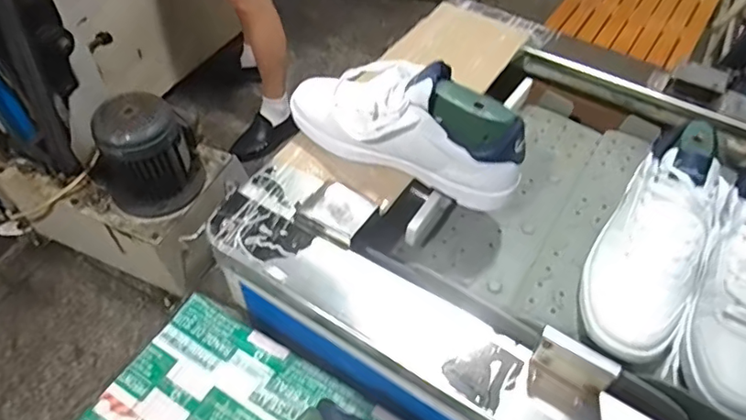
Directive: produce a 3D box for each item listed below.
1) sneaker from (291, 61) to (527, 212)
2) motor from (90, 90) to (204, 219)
[{"bbox_3d":[0.029,-0.096,0.605,0.276,0.107,0.106,28,57,18],"label":"sneaker"},{"bbox_3d":[-0.526,-0.135,1.228,0.216,0.234,0.223,1,52,-1],"label":"motor"}]

